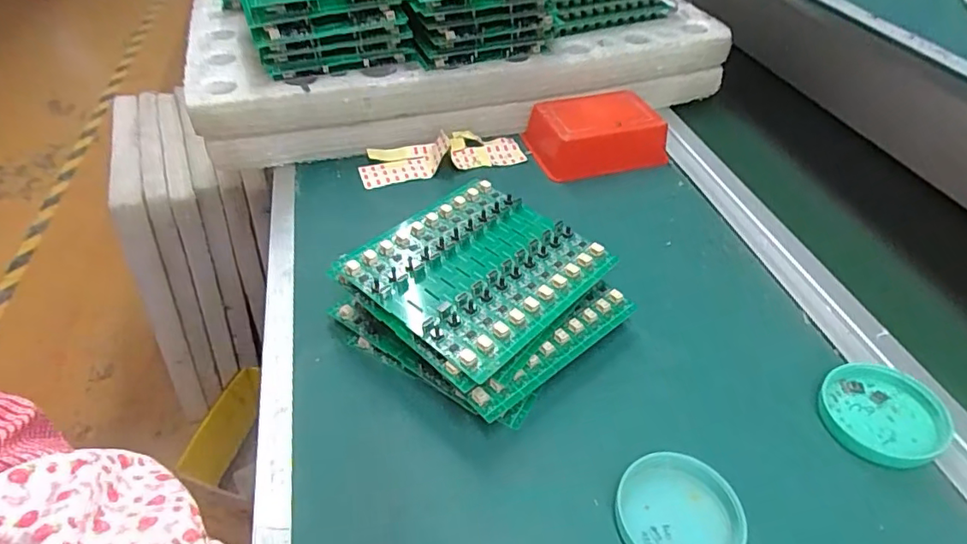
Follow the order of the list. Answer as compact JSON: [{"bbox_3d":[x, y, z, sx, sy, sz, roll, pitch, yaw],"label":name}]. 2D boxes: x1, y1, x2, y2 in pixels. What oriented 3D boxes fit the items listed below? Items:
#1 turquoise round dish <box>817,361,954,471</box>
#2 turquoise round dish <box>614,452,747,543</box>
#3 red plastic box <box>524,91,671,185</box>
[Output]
[{"bbox_3d":[0.245,0.085,0.341,0.062,0.017,0.063,21,48,20],"label":"turquoise round dish"},{"bbox_3d":[0.104,0.129,0.295,0.062,0.013,0.061,0,44,0],"label":"turquoise round dish"},{"bbox_3d":[0.109,-0.139,0.548,0.121,0.044,0.087,-12,45,-13],"label":"red plastic box"}]

